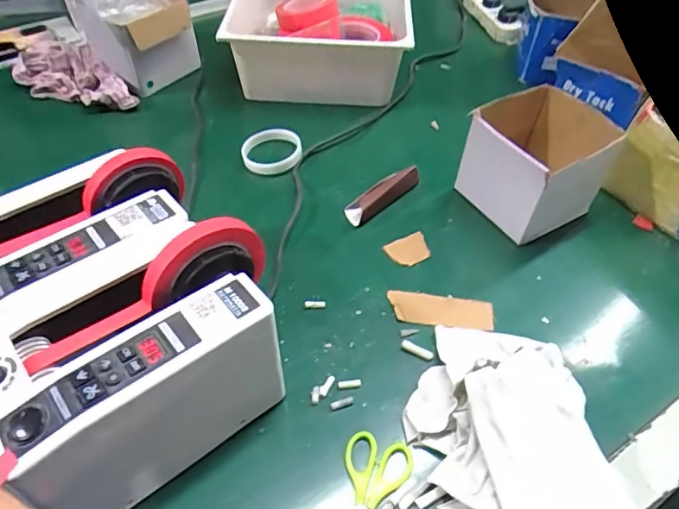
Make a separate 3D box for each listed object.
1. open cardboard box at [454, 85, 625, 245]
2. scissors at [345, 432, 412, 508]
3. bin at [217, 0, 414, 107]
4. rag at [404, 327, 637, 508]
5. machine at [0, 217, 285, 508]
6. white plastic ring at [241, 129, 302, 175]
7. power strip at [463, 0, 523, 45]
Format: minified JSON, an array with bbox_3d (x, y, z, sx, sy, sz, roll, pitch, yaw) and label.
[{"bbox_3d":[0.246,-0.112,0.686,0.151,0.131,0.141,-23,53,-21],"label":"open cardboard box"},{"bbox_3d":[0.016,0.216,0.453,0.055,0.005,0.129,19,53,14],"label":"scissors"},{"bbox_3d":[-0.030,-0.419,0.941,0.289,0.125,0.381,3,48,0],"label":"bin"},{"bbox_3d":[0.147,0.163,0.465,0.161,0.071,0.259,-1,48,-3],"label":"rag"},{"bbox_3d":[-0.162,0.089,0.453,0.241,0.160,0.140,-31,57,-27],"label":"machine"},{"bbox_3d":[-0.095,-0.146,0.752,0.082,0.013,0.073,-13,61,-3],"label":"white plastic ring"},{"bbox_3d":[0.306,-0.477,1.079,0.045,0.043,0.188,-13,52,-11],"label":"power strip"}]

